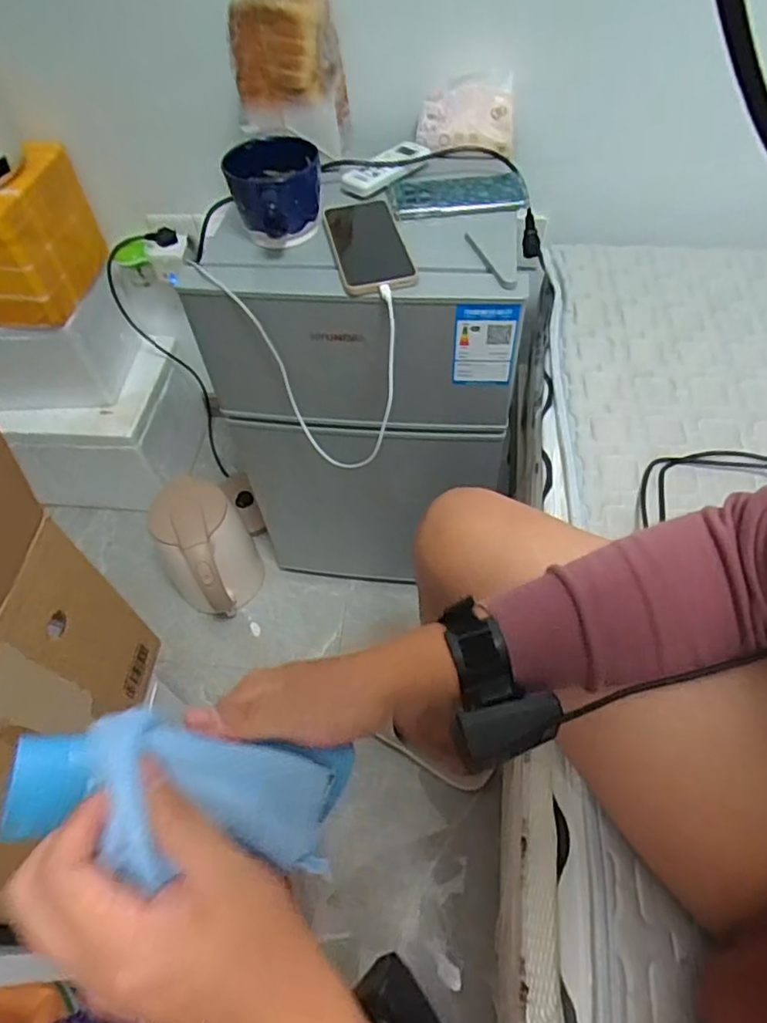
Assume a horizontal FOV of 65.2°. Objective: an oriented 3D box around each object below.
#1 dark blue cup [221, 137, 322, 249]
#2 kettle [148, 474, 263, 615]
[{"bbox_3d":[-0.120,-0.345,0.665,0.099,0.073,0.116,-5,55,1],"label":"dark blue cup"},{"bbox_3d":[-0.300,0.086,1.033,0.138,0.247,0.183,-30,58,-16],"label":"kettle"}]

